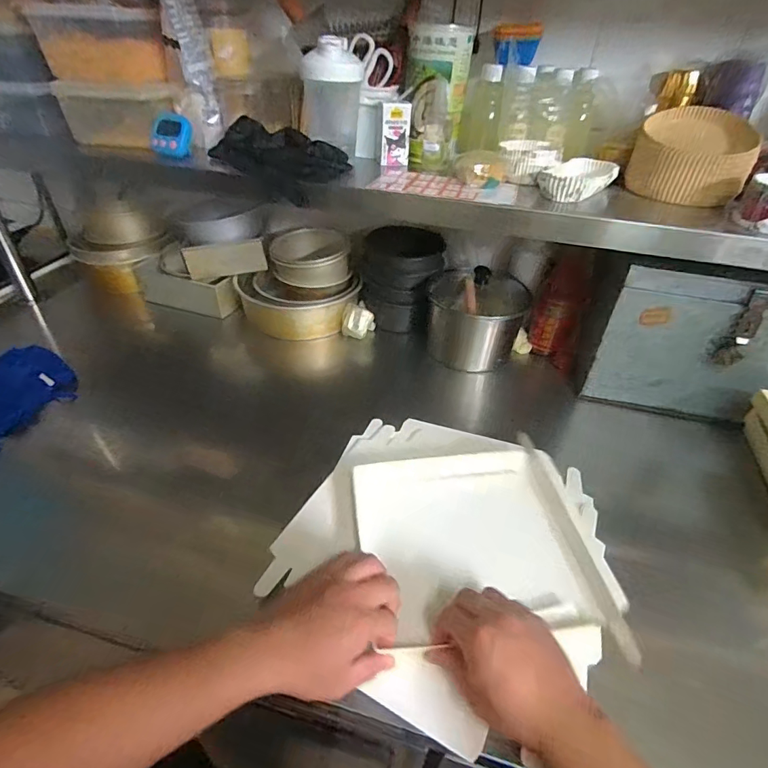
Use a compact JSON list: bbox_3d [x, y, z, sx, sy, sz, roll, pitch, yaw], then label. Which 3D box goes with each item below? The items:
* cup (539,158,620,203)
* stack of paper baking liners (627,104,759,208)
[{"bbox_3d":[0.269,-0.291,0.641,0.082,0.029,0.130,30,46,28],"label":"cup"},{"bbox_3d":[0.432,-0.321,0.639,0.146,0.092,0.132,19,42,19],"label":"stack of paper baking liners"}]

